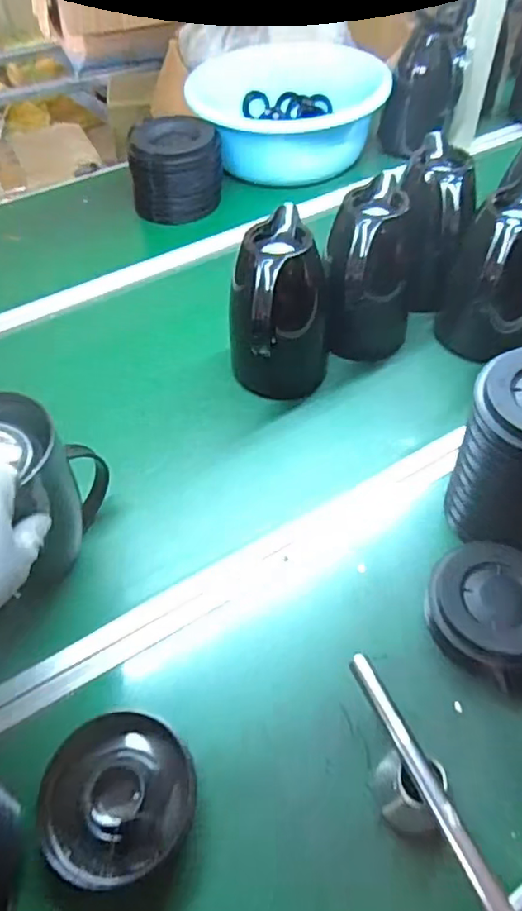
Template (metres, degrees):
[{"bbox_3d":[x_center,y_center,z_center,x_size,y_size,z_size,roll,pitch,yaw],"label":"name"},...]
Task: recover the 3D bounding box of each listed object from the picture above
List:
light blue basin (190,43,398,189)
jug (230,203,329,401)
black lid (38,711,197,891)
[{"bbox_3d":[0.050,-0.693,1.178,0.372,0.132,0.374,-3,51,1],"label":"light blue basin"},{"bbox_3d":[0.024,-0.167,0.710,0.120,0.197,0.145,-6,51,-2],"label":"jug"},{"bbox_3d":[-0.115,0.279,0.479,0.116,0.041,0.117,-2,51,2],"label":"black lid"}]

